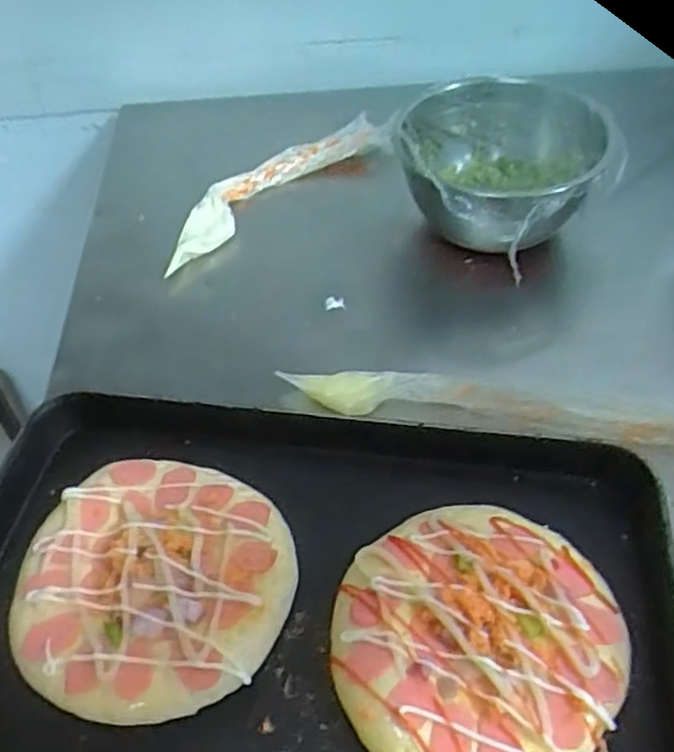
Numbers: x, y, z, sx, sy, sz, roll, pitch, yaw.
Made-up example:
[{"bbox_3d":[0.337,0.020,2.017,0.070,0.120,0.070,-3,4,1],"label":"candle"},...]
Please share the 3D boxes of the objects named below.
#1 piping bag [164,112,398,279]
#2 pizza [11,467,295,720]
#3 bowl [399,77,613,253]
[{"bbox_3d":[-0.062,-0.172,0.691,0.276,0.045,0.063,-37,56,-26],"label":"piping bag"},{"bbox_3d":[-0.102,0.114,0.412,0.145,0.032,0.143,0,48,0],"label":"pizza"},{"bbox_3d":[0.137,-0.177,0.626,0.158,0.077,0.166,0,48,0],"label":"bowl"}]

